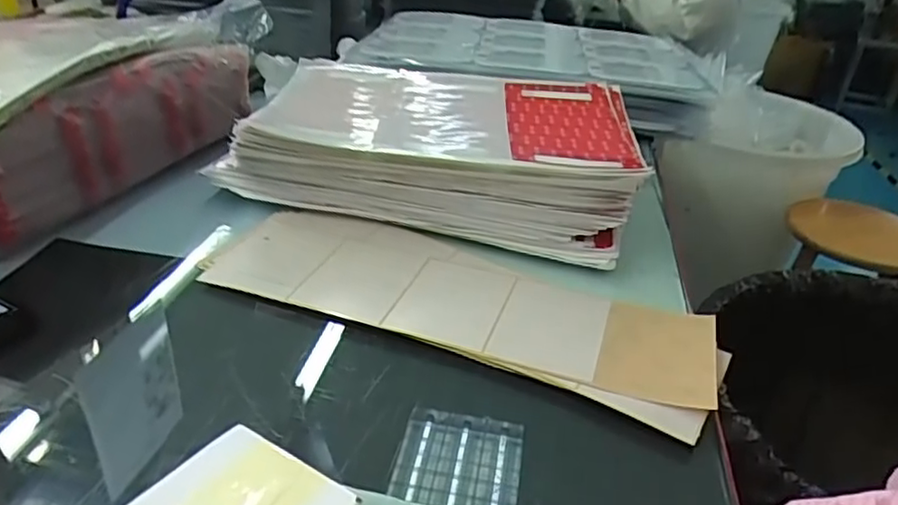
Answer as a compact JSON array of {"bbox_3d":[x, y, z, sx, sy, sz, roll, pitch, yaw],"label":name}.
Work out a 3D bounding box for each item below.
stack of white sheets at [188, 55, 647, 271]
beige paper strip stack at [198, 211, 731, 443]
[{"bbox_3d":[-0.007,-0.100,0.591,0.324,0.069,0.235,10,31,7],"label":"stack of white sheets"},{"bbox_3d":[0.002,0.030,0.440,0.339,0.011,0.115,16,33,17],"label":"beige paper strip stack"}]

